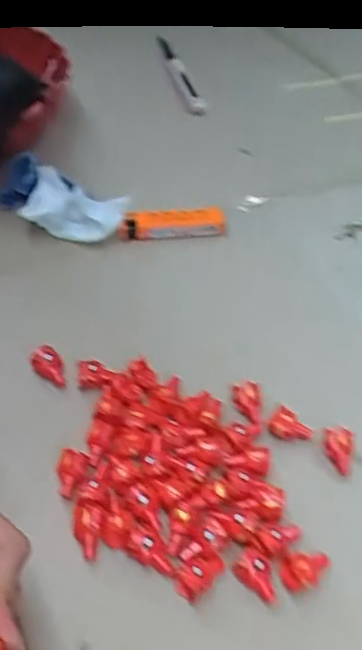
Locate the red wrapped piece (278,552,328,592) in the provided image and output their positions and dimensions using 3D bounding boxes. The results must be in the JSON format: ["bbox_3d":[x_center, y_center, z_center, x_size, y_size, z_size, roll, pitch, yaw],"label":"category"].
[{"bbox_3d":[0.062,0.122,0.306,0.026,0.015,0.015,-3,48,-8],"label":"red wrapped piece"}]

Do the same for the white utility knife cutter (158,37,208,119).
[{"bbox_3d":[0.000,-0.259,0.646,0.015,0.019,0.162,-9,49,-13],"label":"white utility knife cutter"}]

